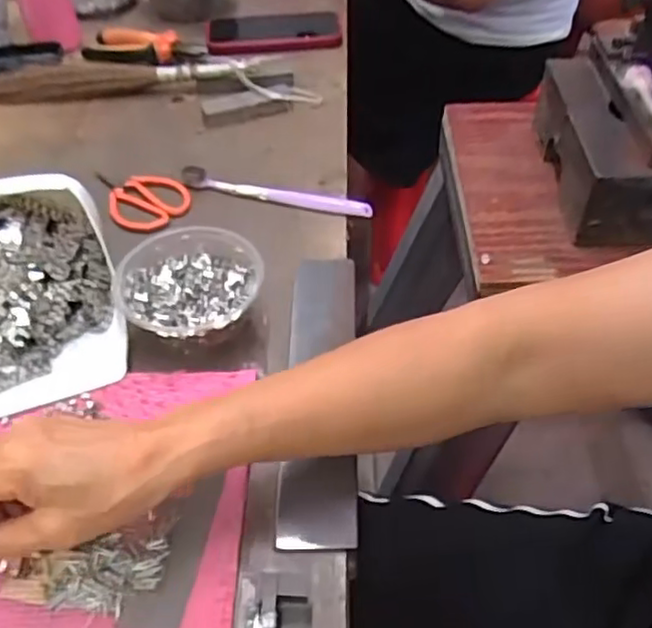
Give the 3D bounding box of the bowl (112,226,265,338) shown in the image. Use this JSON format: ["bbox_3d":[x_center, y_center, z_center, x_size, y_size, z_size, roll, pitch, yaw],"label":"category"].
[{"bbox_3d":[-0.102,-0.014,0.510,0.108,0.048,0.099,-1,49,1],"label":"bowl"}]

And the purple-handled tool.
[{"bbox_3d":[-0.048,-0.116,0.631,0.186,0.017,0.018,12,49,13],"label":"purple-handled tool"}]

